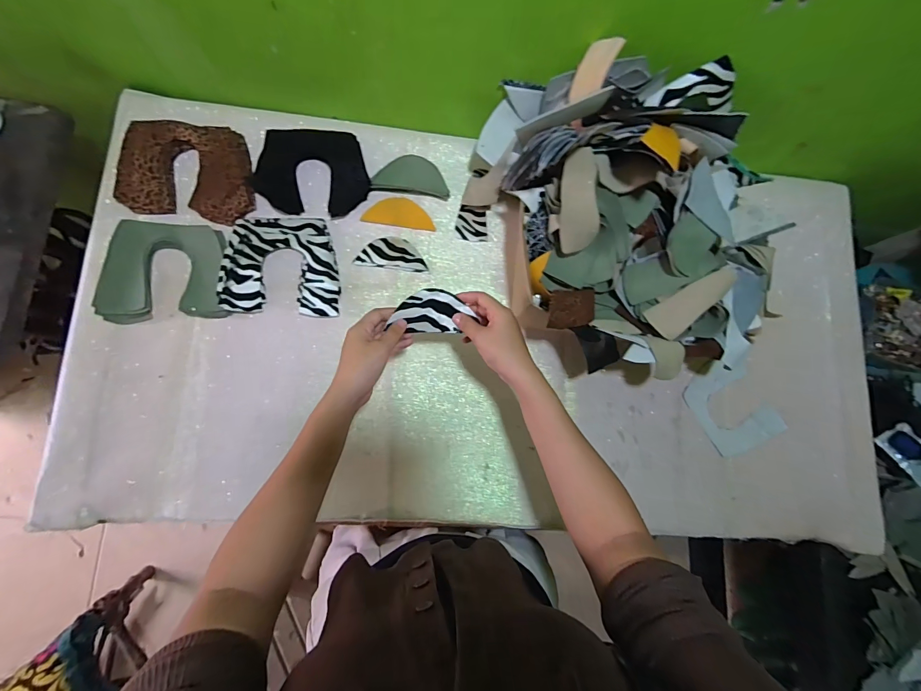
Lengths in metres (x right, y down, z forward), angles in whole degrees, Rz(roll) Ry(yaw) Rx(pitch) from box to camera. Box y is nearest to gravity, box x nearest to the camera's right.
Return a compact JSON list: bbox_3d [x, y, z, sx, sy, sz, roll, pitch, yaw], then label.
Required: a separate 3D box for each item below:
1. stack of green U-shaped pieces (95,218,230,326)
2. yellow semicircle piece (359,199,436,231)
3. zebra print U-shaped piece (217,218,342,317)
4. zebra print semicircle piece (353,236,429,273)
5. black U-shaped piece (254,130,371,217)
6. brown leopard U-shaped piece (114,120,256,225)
[{"bbox_3d":[-0.405,-0.102,0.546,0.150,0.020,0.140,1,80,-7],"label":"stack of green U-shaped pieces"},{"bbox_3d":[-0.093,-0.207,0.617,0.108,0.004,0.047,6,80,-6],"label":"yellow semicircle piece"},{"bbox_3d":[-0.253,-0.118,0.569,0.156,0.018,0.145,3,80,-7],"label":"zebra print U-shaped piece"},{"bbox_3d":[-0.103,-0.141,0.604,0.104,0.004,0.049,5,80,-7],"label":"zebra print semicircle piece"},{"bbox_3d":[-0.222,-0.260,0.595,0.161,0.018,0.121,-1,81,-8],"label":"black U-shaped piece"},{"bbox_3d":[-0.393,-0.247,0.574,0.167,0.016,0.141,-6,89,-15],"label":"brown leopard U-shaped piece"}]

